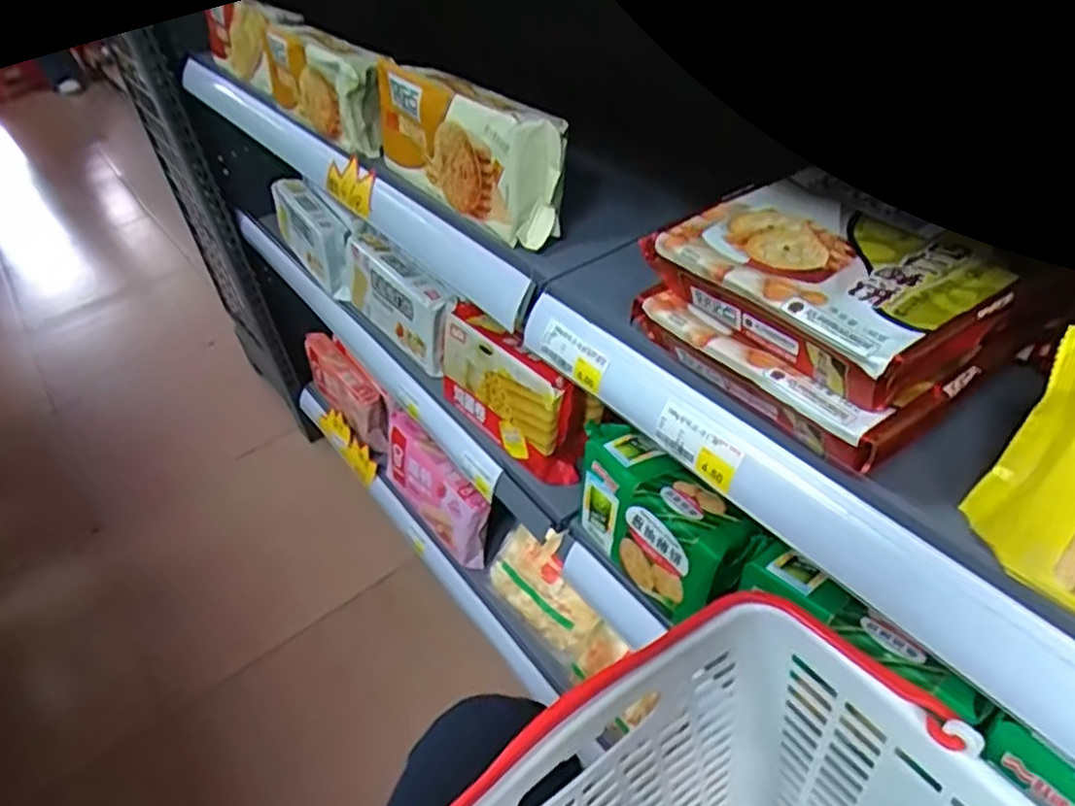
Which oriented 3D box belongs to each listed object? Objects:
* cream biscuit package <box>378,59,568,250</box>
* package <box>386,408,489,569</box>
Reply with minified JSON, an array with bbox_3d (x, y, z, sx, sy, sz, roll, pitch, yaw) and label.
[{"bbox_3d":[-0.061,-0.219,0.601,0.058,0.089,0.235,-31,47,-23],"label":"cream biscuit package"},{"bbox_3d":[-0.173,0.132,1.168,0.064,0.131,0.271,-30,47,-23],"label":"package"}]

